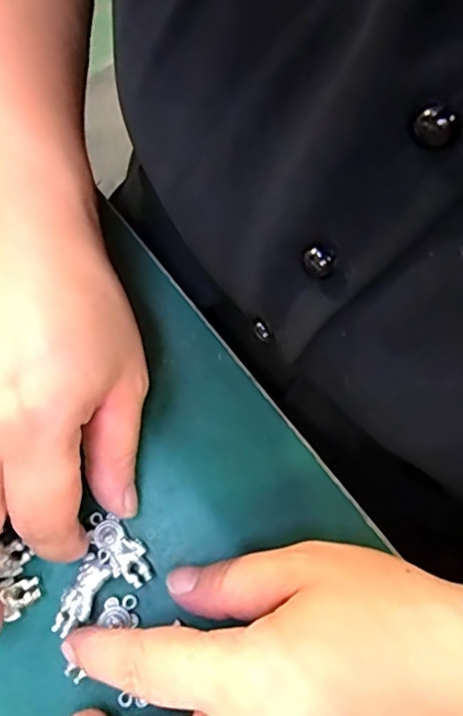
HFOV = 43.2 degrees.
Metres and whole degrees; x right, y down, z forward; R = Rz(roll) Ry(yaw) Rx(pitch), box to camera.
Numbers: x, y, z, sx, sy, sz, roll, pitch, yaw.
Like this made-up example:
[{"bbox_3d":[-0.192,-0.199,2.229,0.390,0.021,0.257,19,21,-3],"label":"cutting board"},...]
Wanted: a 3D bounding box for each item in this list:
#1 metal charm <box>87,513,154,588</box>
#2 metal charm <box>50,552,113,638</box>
[{"bbox_3d":[-0.044,0.074,0.227,0.015,0.004,0.033,-41,73,-13],"label":"metal charm"},{"bbox_3d":[-0.057,0.090,0.220,0.012,0.004,0.030,29,74,7],"label":"metal charm"}]

